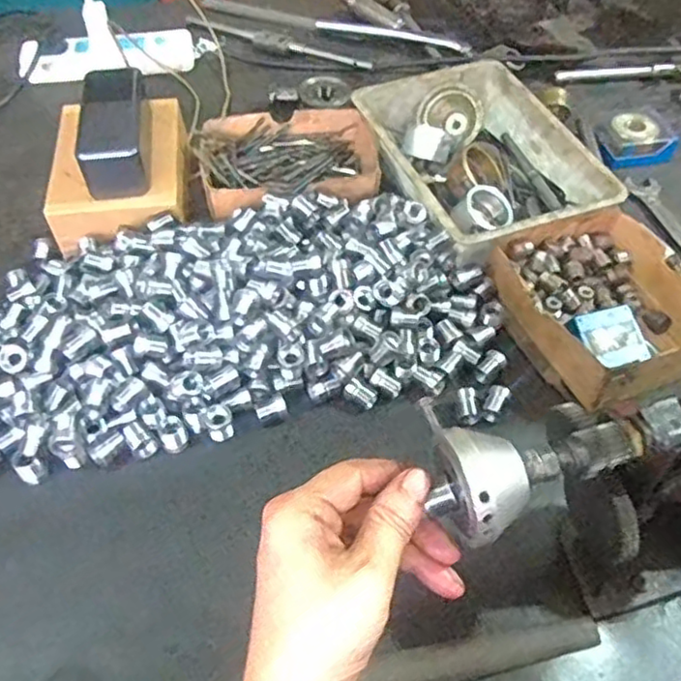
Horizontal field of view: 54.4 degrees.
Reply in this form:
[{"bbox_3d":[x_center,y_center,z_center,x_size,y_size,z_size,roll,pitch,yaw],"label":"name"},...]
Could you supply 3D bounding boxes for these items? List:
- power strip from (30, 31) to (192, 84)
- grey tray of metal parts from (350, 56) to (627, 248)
[{"bbox_3d":[-0.283,-0.350,0.817,0.205,0.036,0.076,-9,52,-8],"label":"power strip"},{"bbox_3d":[0.132,-0.179,0.653,0.170,0.055,0.240,-17,54,-13],"label":"grey tray of metal parts"}]

